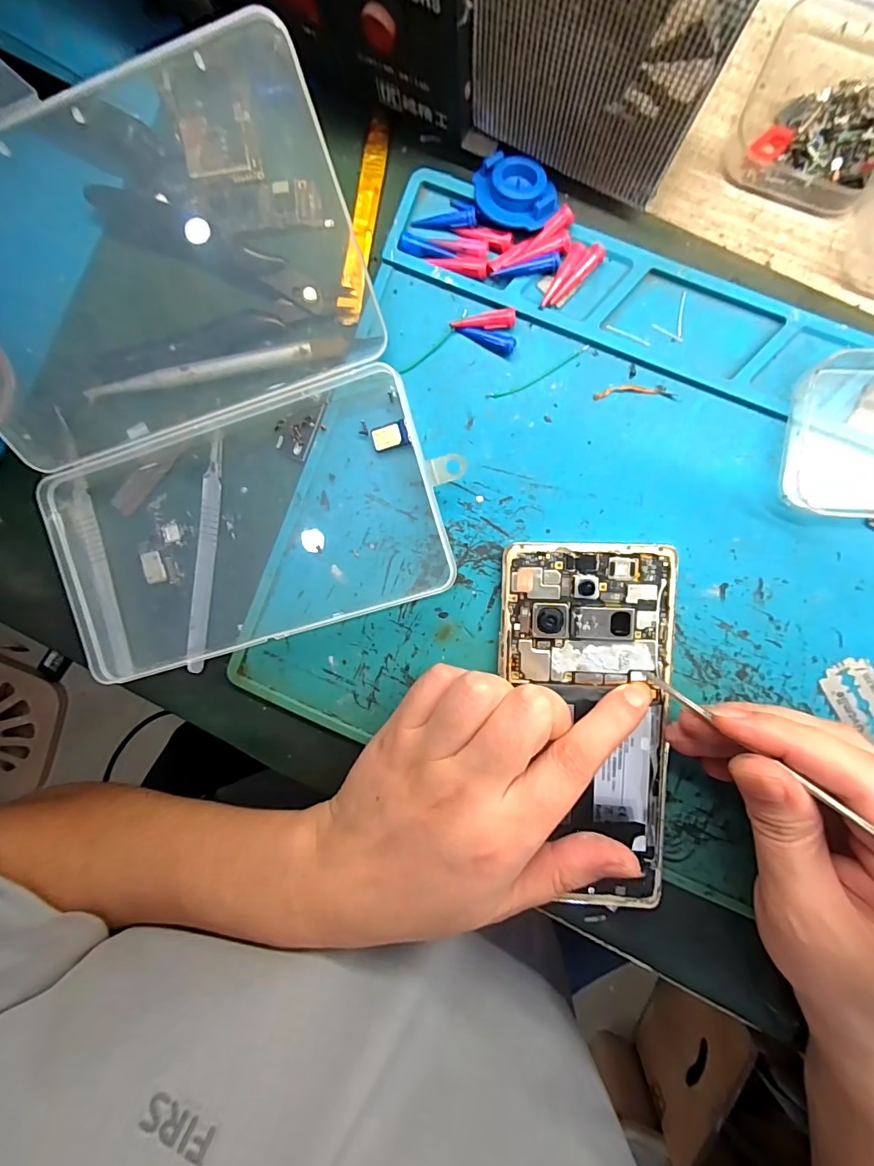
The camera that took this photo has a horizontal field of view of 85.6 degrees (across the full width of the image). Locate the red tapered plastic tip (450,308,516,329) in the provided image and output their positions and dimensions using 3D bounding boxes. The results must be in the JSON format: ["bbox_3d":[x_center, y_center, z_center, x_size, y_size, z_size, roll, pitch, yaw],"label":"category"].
[{"bbox_3d":[0.020,-0.113,0.204,0.027,0.005,0.007,-3,95,6],"label":"red tapered plastic tip"}]

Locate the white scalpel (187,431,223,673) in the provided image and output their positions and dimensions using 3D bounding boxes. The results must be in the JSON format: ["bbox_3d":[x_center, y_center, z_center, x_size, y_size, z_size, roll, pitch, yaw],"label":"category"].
[{"bbox_3d":[-0.111,-0.013,0.226,0.010,0.005,0.113,9,96,5],"label":"white scalpel"}]

